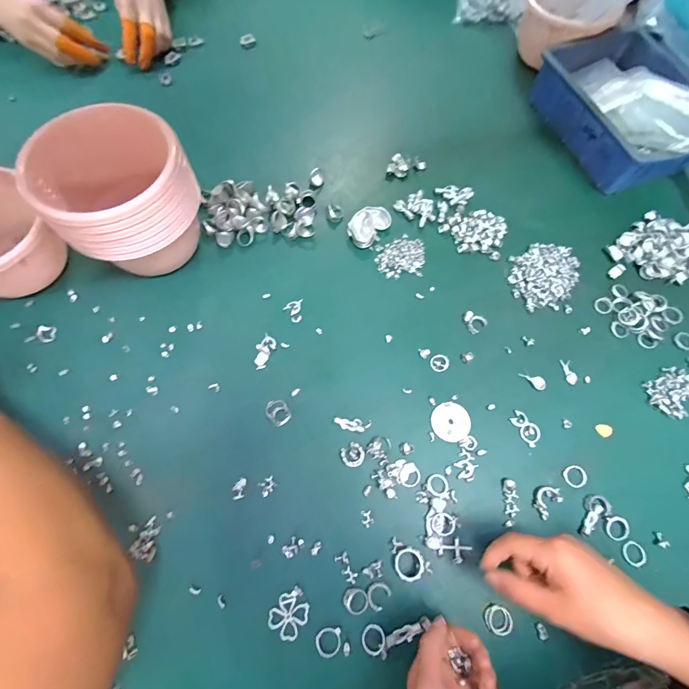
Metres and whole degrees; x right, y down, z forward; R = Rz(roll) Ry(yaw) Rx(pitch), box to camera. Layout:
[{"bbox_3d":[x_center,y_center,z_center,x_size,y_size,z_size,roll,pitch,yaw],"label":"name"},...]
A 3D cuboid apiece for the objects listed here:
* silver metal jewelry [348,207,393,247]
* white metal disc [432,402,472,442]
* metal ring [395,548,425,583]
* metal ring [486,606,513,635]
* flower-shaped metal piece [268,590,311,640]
[{"bbox_3d":[0.034,-0.164,0.500,0.041,0.018,0.066,40,74,12],"label":"silver metal jewelry"},{"bbox_3d":[0.120,0.086,0.411,0.043,0.004,0.043,0,70,-1],"label":"white metal disc"},{"bbox_3d":[0.063,0.212,0.353,0.027,0.008,0.028,0,70,-1],"label":"metal ring"},{"bbox_3d":[0.145,0.257,0.341,0.024,0.004,0.022,0,70,-1],"label":"metal ring"},{"bbox_3d":[-0.052,0.254,0.342,0.032,0.004,0.034,37,73,11],"label":"flower-shaped metal piece"}]

